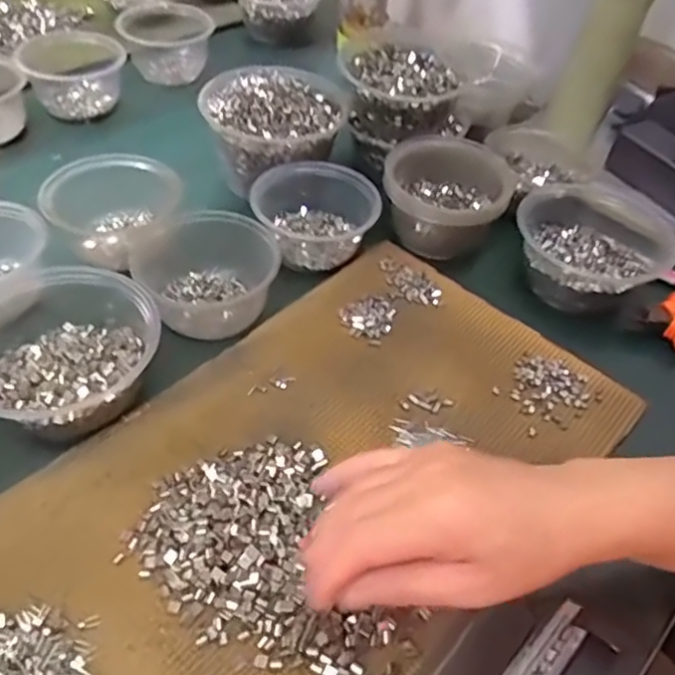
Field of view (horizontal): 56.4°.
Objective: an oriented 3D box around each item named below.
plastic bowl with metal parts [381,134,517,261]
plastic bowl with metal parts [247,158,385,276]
[{"bbox_3d":[0.100,-0.132,0.595,0.112,0.070,0.108,3,48,-4],"label":"plastic bowl with metal parts"},{"bbox_3d":[-0.025,-0.113,0.579,0.119,0.049,0.104,33,53,21],"label":"plastic bowl with metal parts"}]

